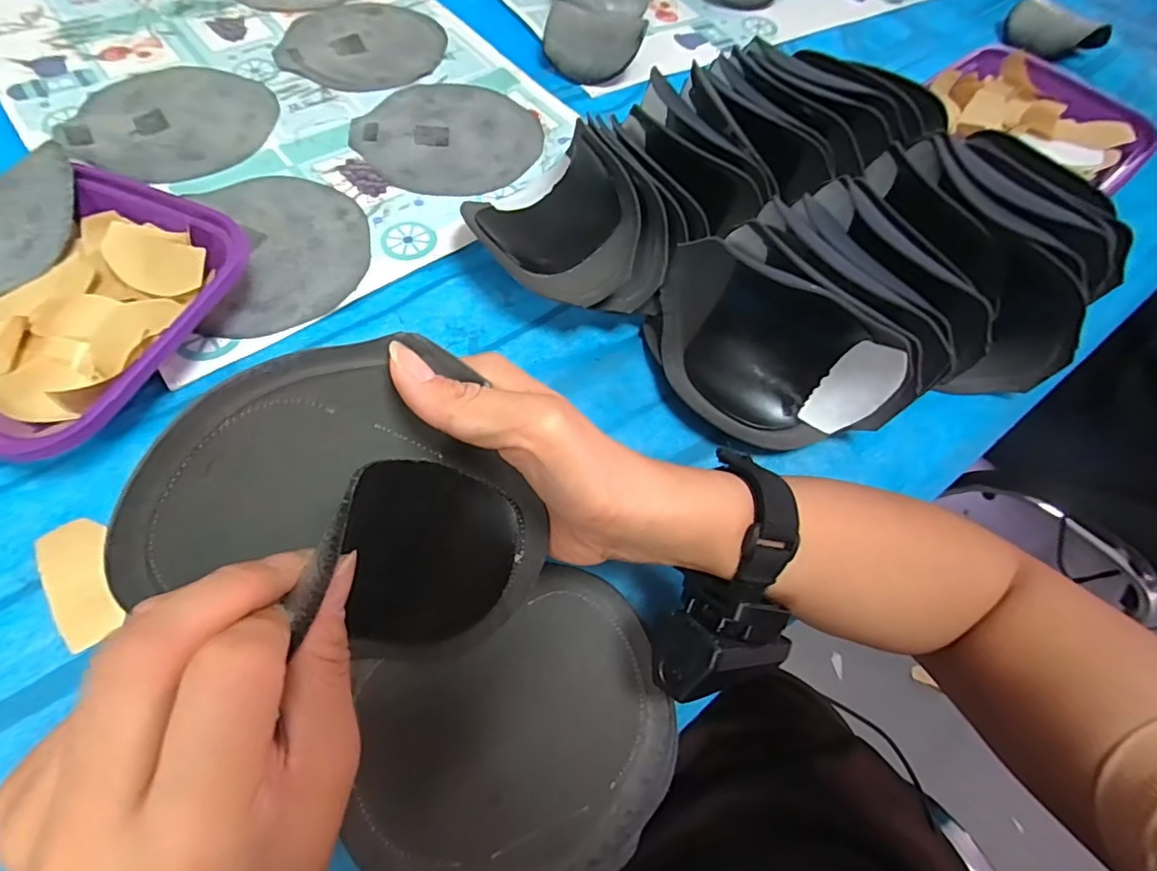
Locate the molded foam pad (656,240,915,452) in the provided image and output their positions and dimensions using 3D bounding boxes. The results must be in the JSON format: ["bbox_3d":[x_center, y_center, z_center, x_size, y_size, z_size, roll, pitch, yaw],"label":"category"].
[{"bbox_3d":[0.111,-0.050,0.325,0.159,0.089,0.075,35,63,15],"label":"molded foam pad"}]

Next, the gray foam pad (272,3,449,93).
[{"bbox_3d":[-0.205,-0.378,0.531,0.146,0.004,0.147,13,60,3],"label":"gray foam pad"}]

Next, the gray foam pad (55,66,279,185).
[{"bbox_3d":[-0.330,-0.263,0.451,0.147,0.010,0.151,5,60,-1],"label":"gray foam pad"}]

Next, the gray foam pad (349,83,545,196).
[{"bbox_3d":[-0.110,-0.258,0.474,0.145,0.006,0.149,-35,68,-22],"label":"gray foam pad"}]

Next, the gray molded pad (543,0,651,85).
[{"bbox_3d":[0.021,-0.416,0.551,0.091,0.044,0.148,9,60,1],"label":"gray molded pad"}]

